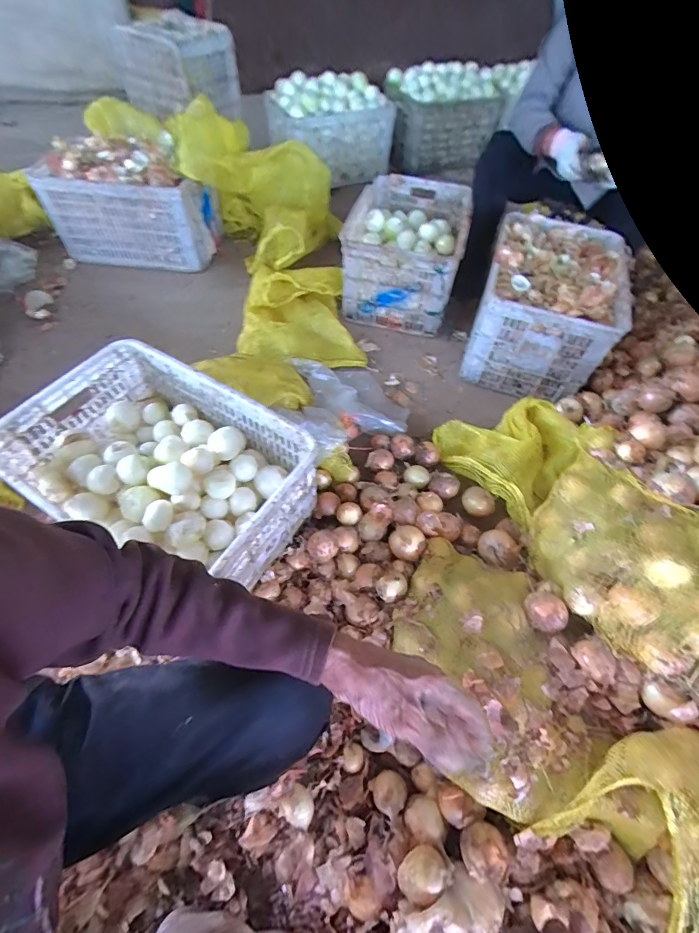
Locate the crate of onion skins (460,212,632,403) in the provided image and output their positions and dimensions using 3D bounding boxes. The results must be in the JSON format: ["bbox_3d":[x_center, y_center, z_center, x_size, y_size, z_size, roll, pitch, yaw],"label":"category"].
[{"bbox_3d":[0.571,-0.480,1.200,0.342,0.281,0.484,18,56,8],"label":"crate of onion skins"}]

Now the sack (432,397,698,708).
[{"bbox_3d":[0.496,0.126,0.775,0.275,0.173,0.860,-16,40,-15],"label":"sack"}]

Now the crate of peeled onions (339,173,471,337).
[{"bbox_3d":[0.172,-0.695,1.332,0.335,0.261,0.483,11,55,4],"label":"crate of peeled onions"}]

